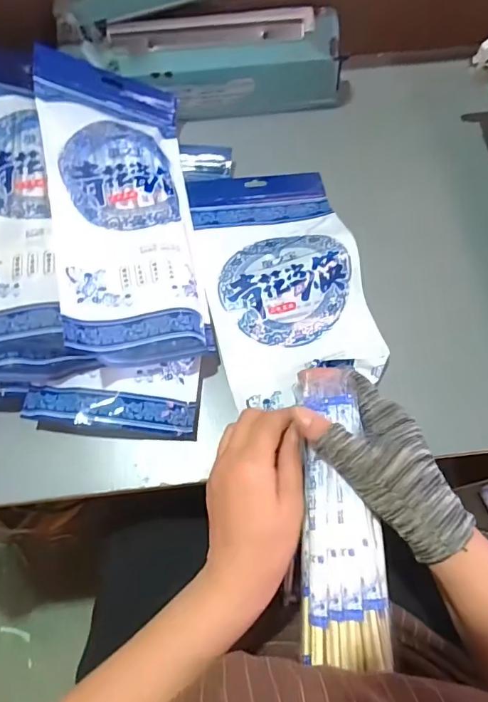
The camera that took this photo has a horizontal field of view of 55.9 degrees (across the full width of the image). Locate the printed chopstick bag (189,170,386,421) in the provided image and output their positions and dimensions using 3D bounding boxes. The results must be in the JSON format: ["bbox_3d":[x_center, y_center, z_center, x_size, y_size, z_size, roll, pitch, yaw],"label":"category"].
[{"bbox_3d":[0.036,-0.073,0.449,0.146,0.037,0.241,-12,68,-4],"label":"printed chopstick bag"}]

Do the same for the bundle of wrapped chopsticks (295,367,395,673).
[{"bbox_3d":[0.067,0.109,0.328,0.058,0.026,0.198,-2,70,0],"label":"bundle of wrapped chopsticks"}]

